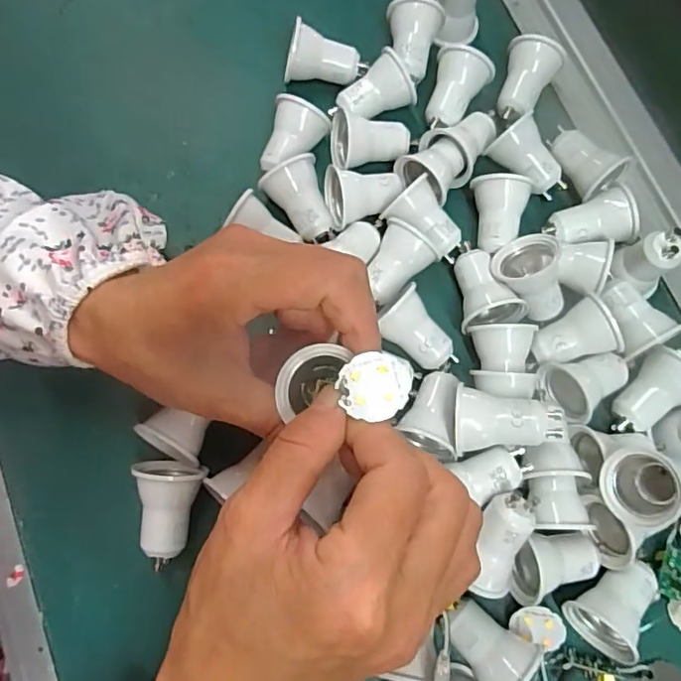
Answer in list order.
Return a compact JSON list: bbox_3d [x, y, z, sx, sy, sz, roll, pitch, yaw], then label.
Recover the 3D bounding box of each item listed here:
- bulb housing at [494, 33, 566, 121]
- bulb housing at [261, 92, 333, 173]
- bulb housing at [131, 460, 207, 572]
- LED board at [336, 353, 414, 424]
[{"bbox_3d":[0.107,-0.152,0.326,0.030,0.031,0.045,25,77,5],"label":"bulb housing"},{"bbox_3d":[-0.026,-0.109,0.307,0.029,0.027,0.035,20,77,4],"label":"bulb housing"},{"bbox_3d":[-0.078,0.080,0.260,0.028,0.037,0.046,-1,76,-1],"label":"bulb housing"},{"bbox_3d":[0.011,0.015,0.184,0.024,0.004,0.023,3,60,12],"label":"LED board"}]

